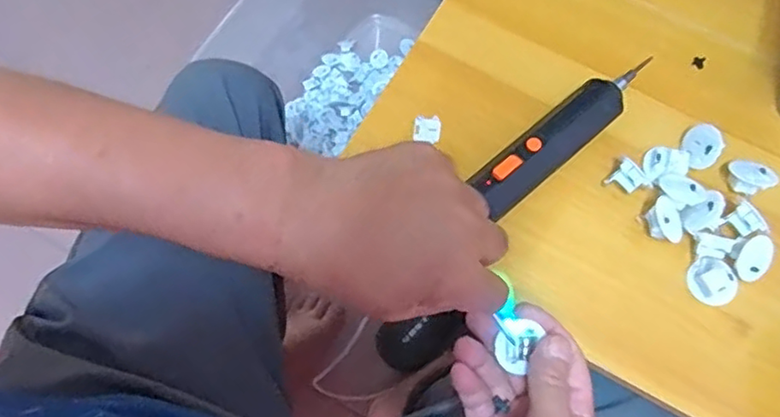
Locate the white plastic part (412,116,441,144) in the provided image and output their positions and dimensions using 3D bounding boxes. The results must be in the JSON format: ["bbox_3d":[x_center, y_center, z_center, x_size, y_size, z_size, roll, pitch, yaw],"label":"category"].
[{"bbox_3d":[0.028,-0.060,0.463,0.021,0.006,0.020,3,70,0],"label":"white plastic part"}]

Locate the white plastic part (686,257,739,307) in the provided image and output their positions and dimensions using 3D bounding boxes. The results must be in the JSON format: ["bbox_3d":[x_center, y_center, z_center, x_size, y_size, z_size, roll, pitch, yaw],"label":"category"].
[{"bbox_3d":[0.220,0.050,0.416,0.027,0.013,0.031,-42,76,-15],"label":"white plastic part"}]

